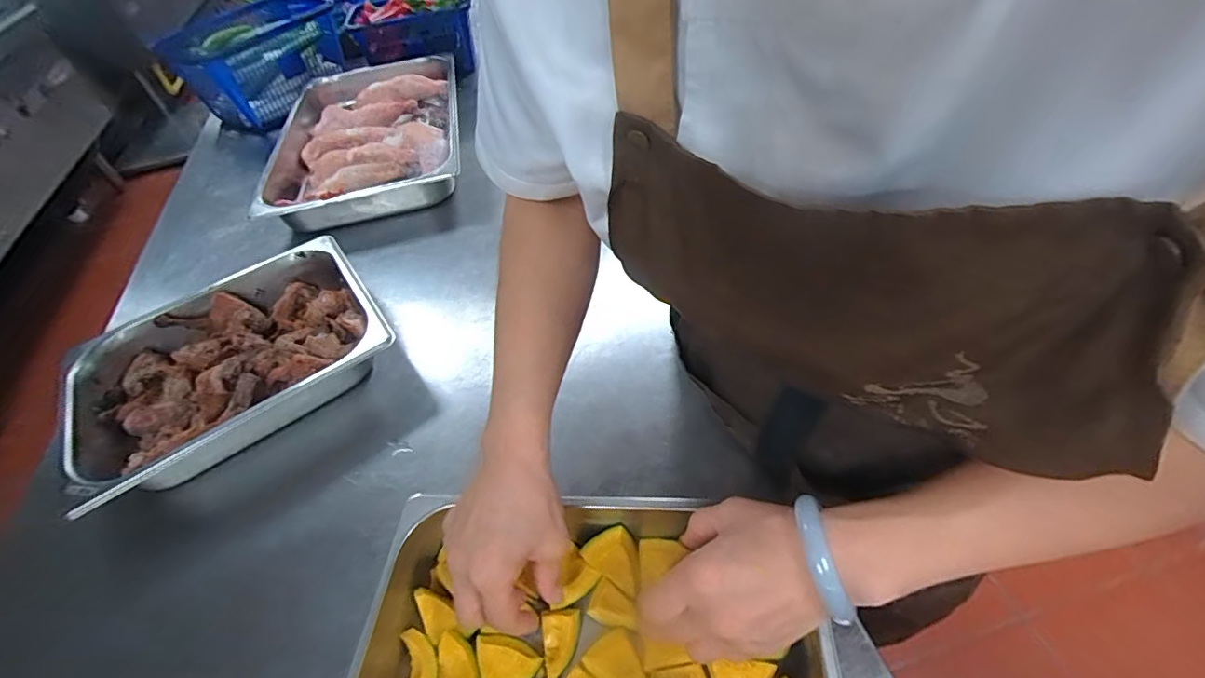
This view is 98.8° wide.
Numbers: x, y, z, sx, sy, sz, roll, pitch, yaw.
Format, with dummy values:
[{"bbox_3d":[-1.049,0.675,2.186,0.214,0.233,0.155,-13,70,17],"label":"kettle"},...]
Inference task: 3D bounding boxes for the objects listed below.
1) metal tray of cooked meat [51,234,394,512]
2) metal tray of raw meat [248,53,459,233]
[{"bbox_3d":[-0.427,0.028,0.602,0.323,0.068,0.260,-31,52,-19],"label":"metal tray of cooked meat"},{"bbox_3d":[-0.418,-0.368,0.945,0.317,0.074,0.476,-12,48,-4],"label":"metal tray of raw meat"}]

